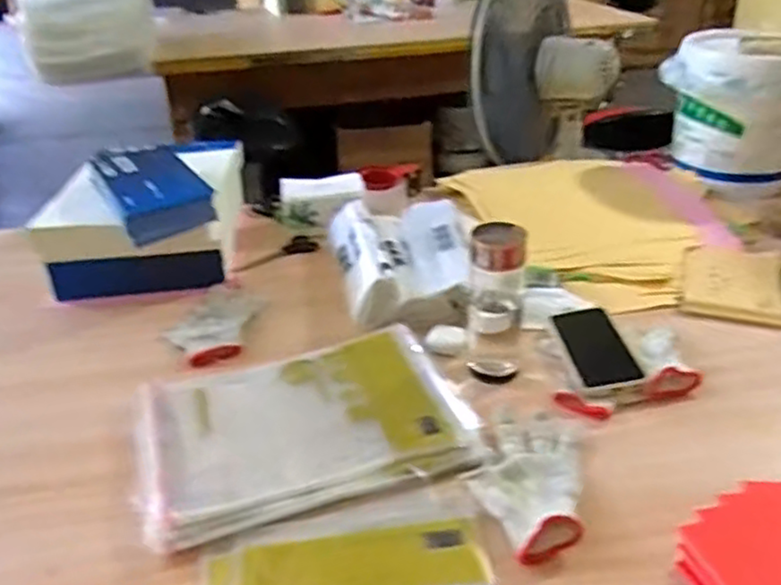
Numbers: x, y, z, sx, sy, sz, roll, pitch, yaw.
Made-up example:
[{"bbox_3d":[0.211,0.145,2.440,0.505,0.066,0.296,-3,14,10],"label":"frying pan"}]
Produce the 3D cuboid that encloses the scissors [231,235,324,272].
[{"bbox_3d":[-0.187,-0.066,1.172,0.168,0.010,0.049,-19,34,-26],"label":"scissors"}]

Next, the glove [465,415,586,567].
[{"bbox_3d":[0.137,0.177,0.694,0.099,0.033,0.190,6,31,14],"label":"glove"}]

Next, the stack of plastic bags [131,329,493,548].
[{"bbox_3d":[-0.099,0.140,0.779,0.344,0.029,0.260,-13,32,-16],"label":"stack of plastic bags"}]

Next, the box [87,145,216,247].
[{"bbox_3d":[-0.368,-0.161,1.069,0.130,0.056,0.271,-18,33,-24],"label":"box"}]

